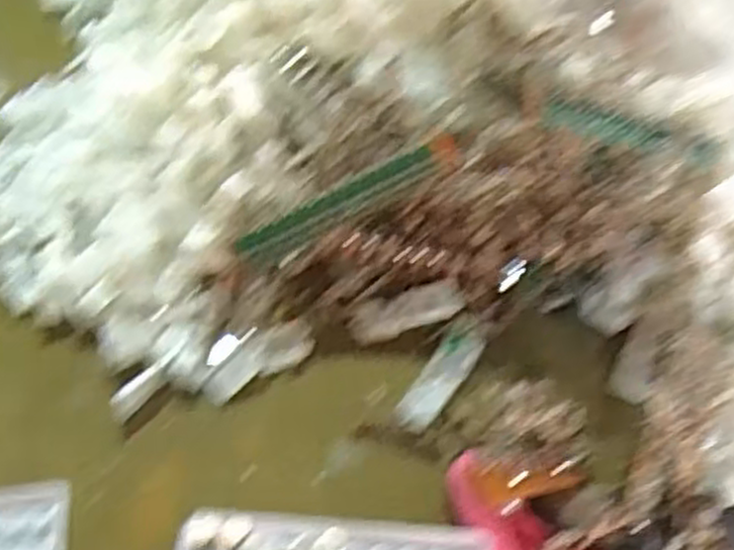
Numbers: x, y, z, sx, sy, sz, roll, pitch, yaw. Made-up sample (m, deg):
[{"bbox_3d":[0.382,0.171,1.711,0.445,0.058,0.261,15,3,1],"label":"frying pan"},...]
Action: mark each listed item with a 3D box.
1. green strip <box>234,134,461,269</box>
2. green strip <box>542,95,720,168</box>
[{"bbox_3d":[-0.009,-0.039,0.403,0.122,0.021,0.008,-30,19,0],"label":"green strip"},{"bbox_3d":[0.140,-0.074,0.409,0.114,0.010,0.017,9,55,-24],"label":"green strip"}]

